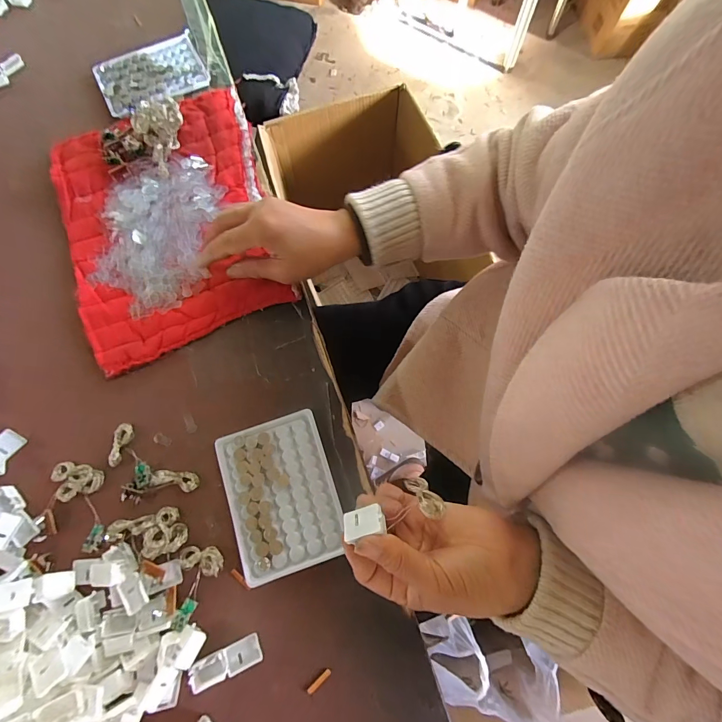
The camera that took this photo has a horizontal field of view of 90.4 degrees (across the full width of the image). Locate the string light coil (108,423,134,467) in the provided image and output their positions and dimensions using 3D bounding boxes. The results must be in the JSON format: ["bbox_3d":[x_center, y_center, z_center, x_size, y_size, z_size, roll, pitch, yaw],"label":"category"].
[{"bbox_3d":[-0.228,0.078,0.338,0.019,0.005,0.038,18,76,6],"label":"string light coil"}]

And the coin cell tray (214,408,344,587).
[{"bbox_3d":[-0.073,0.119,0.324,0.097,0.009,0.128,-19,75,-4],"label":"coin cell tray"}]

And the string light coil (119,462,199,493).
[{"bbox_3d":[-0.181,0.106,0.325,0.064,0.017,0.025,-2,75,1],"label":"string light coil"}]

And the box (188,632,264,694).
[{"bbox_3d":[-0.108,0.244,0.289,0.055,0.010,0.020,-24,75,-5],"label":"box"}]

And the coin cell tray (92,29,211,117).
[{"bbox_3d":[-0.270,-0.372,0.464,0.132,0.012,0.097,-26,76,-6],"label":"coin cell tray"}]

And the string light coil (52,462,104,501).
[{"bbox_3d":[-0.259,0.106,0.328,0.040,0.011,0.034,-18,75,-4],"label":"string light coil"}]

